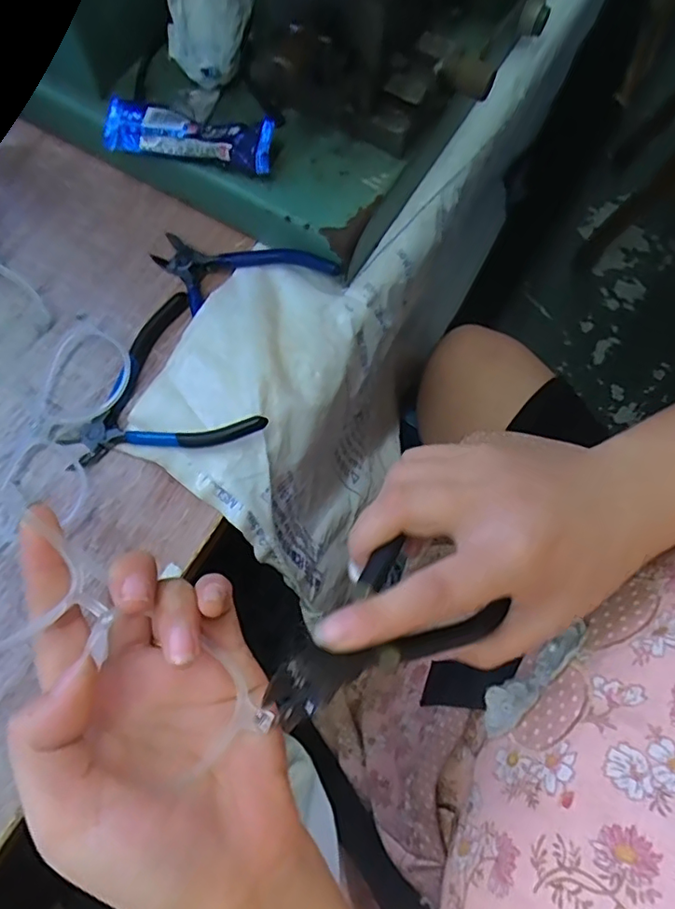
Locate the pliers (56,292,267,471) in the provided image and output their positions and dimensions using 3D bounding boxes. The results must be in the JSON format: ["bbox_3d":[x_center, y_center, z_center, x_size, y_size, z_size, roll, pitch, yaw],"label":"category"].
[{"bbox_3d":[-0.118,-0.035,0.337,0.108,0.028,0.115,-30,77,-8],"label":"pliers"}]

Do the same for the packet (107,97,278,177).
[{"bbox_3d":[-0.094,-0.201,0.348,0.115,0.021,0.035,16,73,5],"label":"packet"}]

